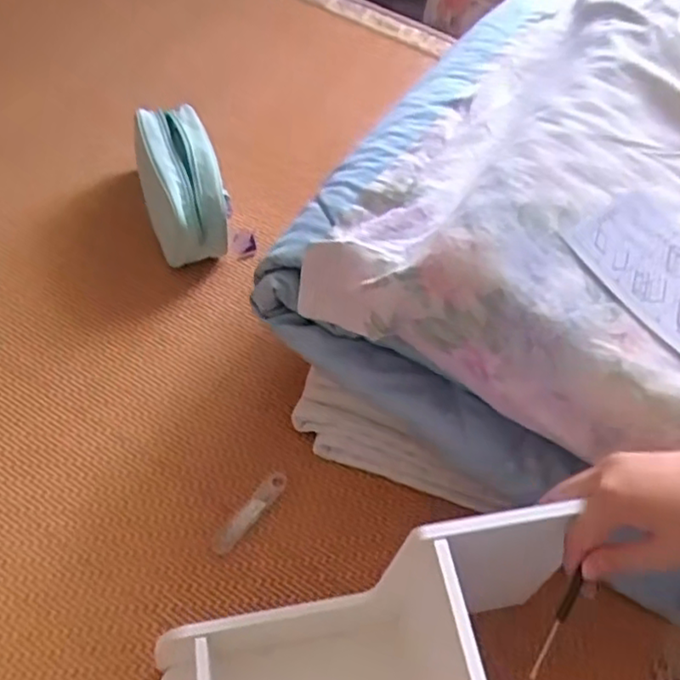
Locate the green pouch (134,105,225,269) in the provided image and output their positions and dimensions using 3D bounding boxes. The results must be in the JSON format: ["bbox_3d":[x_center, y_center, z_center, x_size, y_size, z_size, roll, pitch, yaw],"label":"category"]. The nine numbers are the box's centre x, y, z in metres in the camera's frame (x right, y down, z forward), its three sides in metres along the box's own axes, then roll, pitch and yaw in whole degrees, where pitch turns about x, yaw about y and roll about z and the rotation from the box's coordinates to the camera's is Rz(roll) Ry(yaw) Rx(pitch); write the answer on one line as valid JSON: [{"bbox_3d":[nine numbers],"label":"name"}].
[{"bbox_3d":[-0.179,-0.173,0.744,0.085,0.095,0.179,-15,59,-16],"label":"green pouch"}]

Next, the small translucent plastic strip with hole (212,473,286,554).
[{"bbox_3d":[-0.079,0.152,0.592,0.018,0.004,0.087,36,60,17],"label":"small translucent plastic strip with hole"}]

